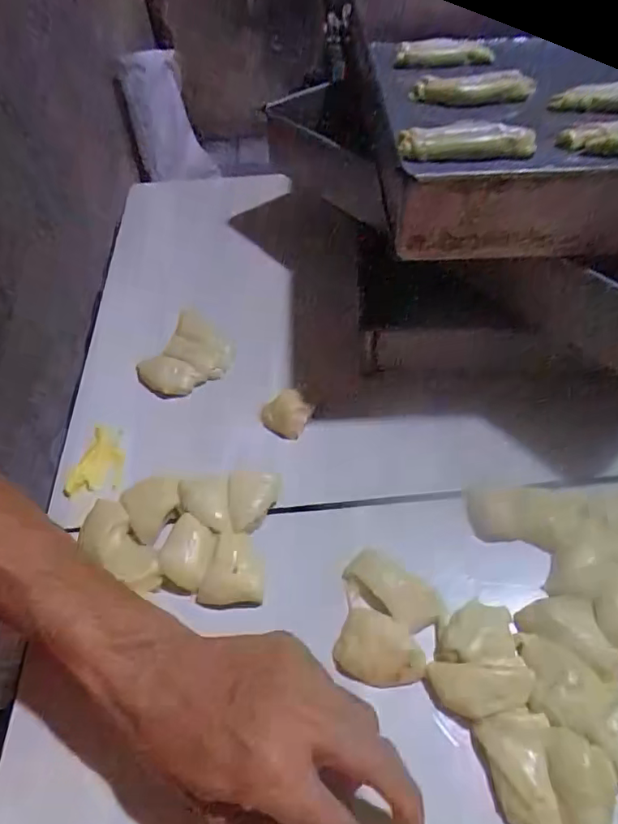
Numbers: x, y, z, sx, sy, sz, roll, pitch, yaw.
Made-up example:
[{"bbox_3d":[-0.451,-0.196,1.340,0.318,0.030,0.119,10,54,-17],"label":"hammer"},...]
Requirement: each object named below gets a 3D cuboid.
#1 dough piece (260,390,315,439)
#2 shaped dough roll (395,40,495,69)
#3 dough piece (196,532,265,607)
[{"bbox_3d":[-0.017,0.002,0.423,0.034,0.020,0.033,-38,57,-24],"label":"dough piece"},{"bbox_3d":[0.156,-0.402,0.595,0.164,0.027,0.021,-22,50,-30],"label":"shaped dough roll"},{"bbox_3d":[-0.050,0.100,0.341,0.040,0.014,0.043,-3,50,3],"label":"dough piece"}]

